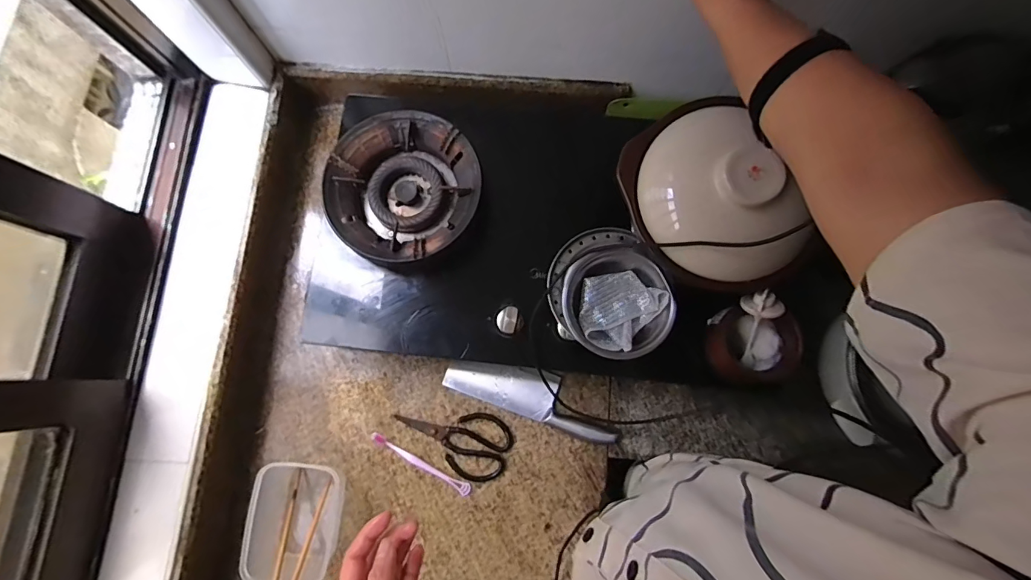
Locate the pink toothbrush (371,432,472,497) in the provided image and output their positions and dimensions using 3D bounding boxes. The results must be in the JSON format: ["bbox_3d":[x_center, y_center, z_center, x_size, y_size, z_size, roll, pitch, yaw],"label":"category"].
[{"bbox_3d":[-0.148,0.269,0.692,0.174,0.007,0.018,27,80,5],"label":"pink toothbrush"}]

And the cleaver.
[{"bbox_3d":[0.028,0.163,0.707,0.279,0.013,0.076,19,80,4],"label":"cleaver"}]

